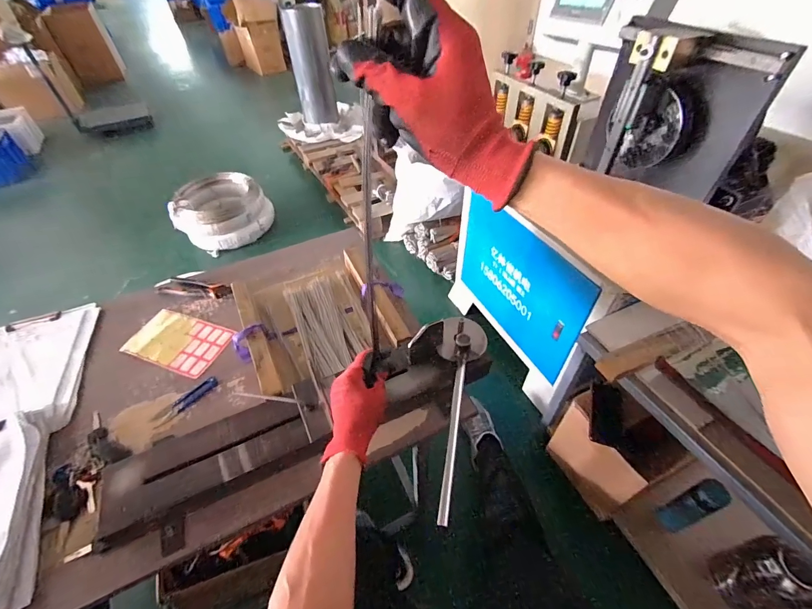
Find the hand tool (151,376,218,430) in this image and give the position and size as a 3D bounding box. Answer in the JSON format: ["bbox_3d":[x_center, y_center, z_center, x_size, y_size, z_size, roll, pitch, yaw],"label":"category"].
[{"bbox_3d":[-0.399,0.173,0.671,0.031,0.009,0.116,32,55,27],"label":"hand tool"}]

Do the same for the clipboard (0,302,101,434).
[{"bbox_3d":[-0.733,0.129,0.700,0.218,0.046,0.313,-16,48,-13],"label":"clipboard"}]

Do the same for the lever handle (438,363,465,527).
[{"bbox_3d":[0.065,0.175,0.507,0.012,0.017,0.234,8,47,9],"label":"lever handle"}]

